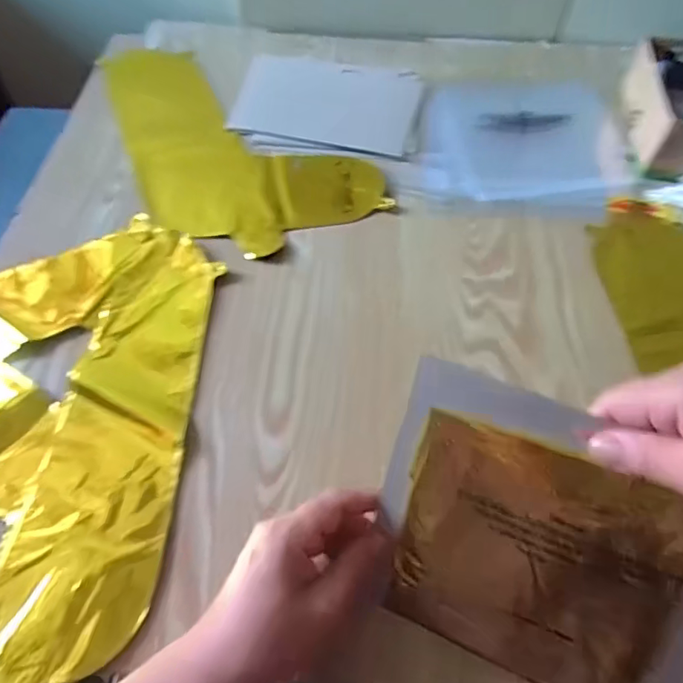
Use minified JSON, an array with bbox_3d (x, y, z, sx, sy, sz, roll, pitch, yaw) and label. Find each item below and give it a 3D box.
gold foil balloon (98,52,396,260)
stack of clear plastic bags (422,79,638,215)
[{"bbox_3d":[-0.116,-0.229,0.590,0.228,0.045,0.311,-23,60,-16],"label":"gold foil balloon"},{"bbox_3d":[0.219,-0.239,0.638,0.239,0.010,0.264,3,56,0],"label":"stack of clear plastic bags"}]

